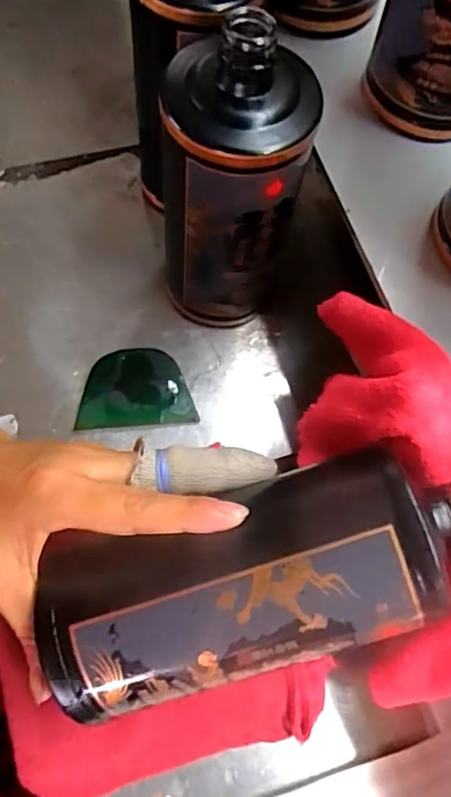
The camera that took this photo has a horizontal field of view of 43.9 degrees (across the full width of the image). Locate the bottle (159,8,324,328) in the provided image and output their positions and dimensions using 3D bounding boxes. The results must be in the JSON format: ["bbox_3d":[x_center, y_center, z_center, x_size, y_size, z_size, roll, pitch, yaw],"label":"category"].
[{"bbox_3d":[0.002,-0.117,0.330,0.082,0.193,0.076,0,73,1],"label":"bottle"}]

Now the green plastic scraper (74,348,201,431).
[{"bbox_3d":[-0.062,-0.007,0.390,0.079,0.005,0.055,-2,73,-5],"label":"green plastic scraper"}]

